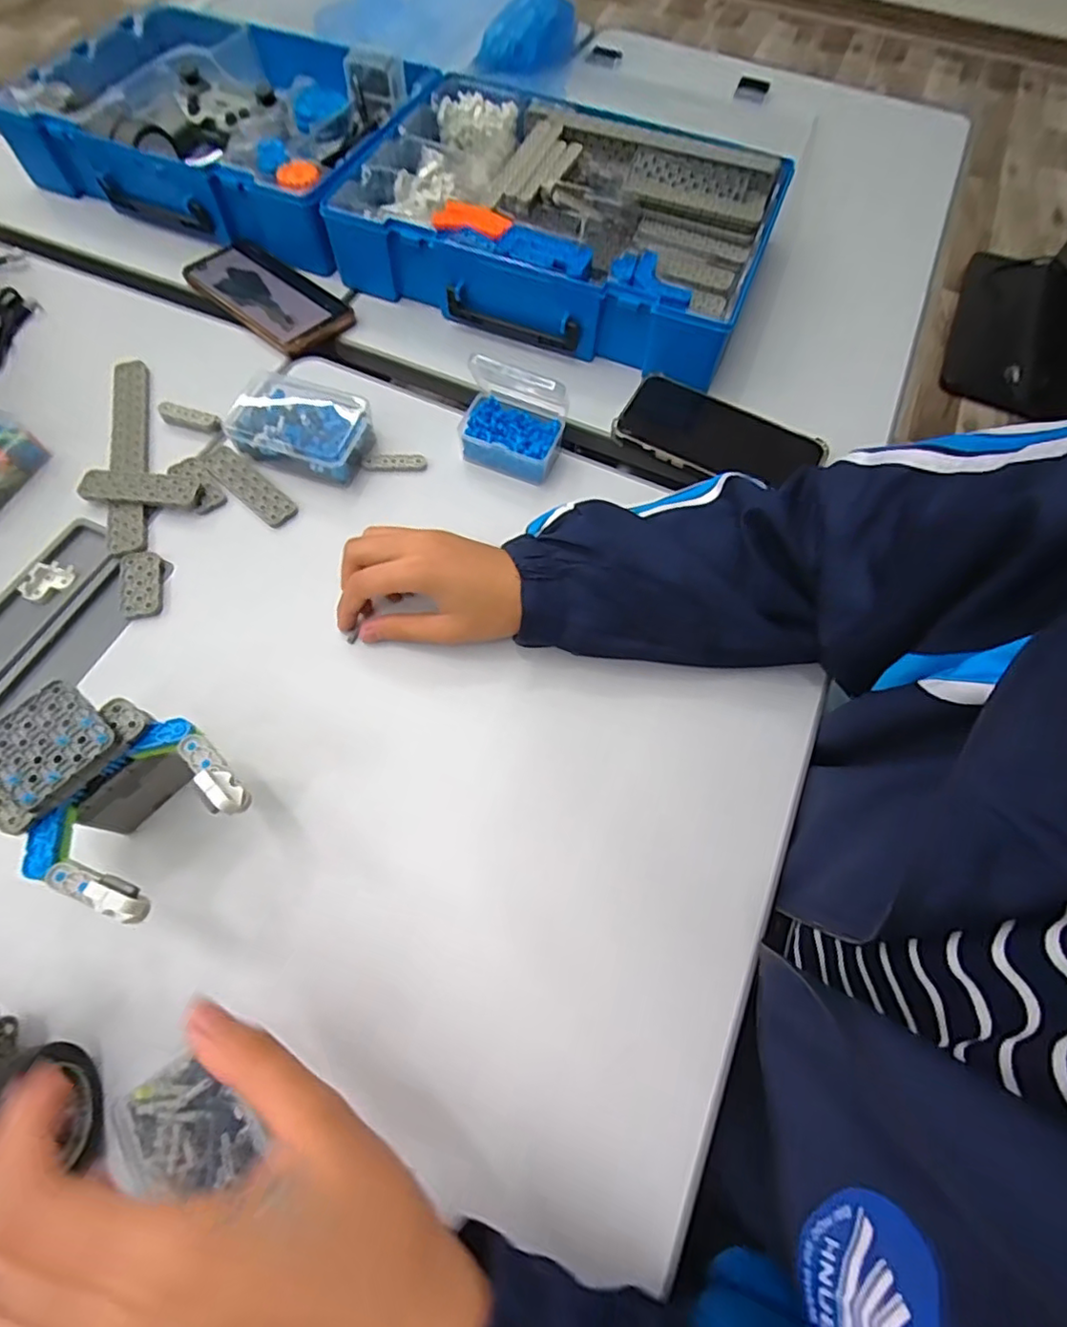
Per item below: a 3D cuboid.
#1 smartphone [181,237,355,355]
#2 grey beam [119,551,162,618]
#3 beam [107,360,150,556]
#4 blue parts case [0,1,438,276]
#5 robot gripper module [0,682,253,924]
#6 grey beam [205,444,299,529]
[{"bbox_3d":[-0.243,-0.334,0.541,0.161,0.012,0.073,37,69,13],"label":"smartphone"},{"bbox_3d":[-0.271,-0.055,0.411,0.025,0.006,0.053,-12,67,-8],"label":"grey beam"},{"bbox_3d":[-0.313,-0.166,0.460,0.026,0.008,0.199,-12,67,-8],"label":"beam"},{"bbox_3d":[-0.300,-0.550,0.594,0.355,0.069,0.273,21,67,7],"label":"blue parts case"},{"bbox_3d":[-0.209,0.073,0.318,0.114,0.083,0.086,36,69,14],"label":"robot gripper module"},{"bbox_3d":[-0.216,-0.135,0.450,0.091,0.006,0.025,40,70,14],"label":"grey beam"}]

